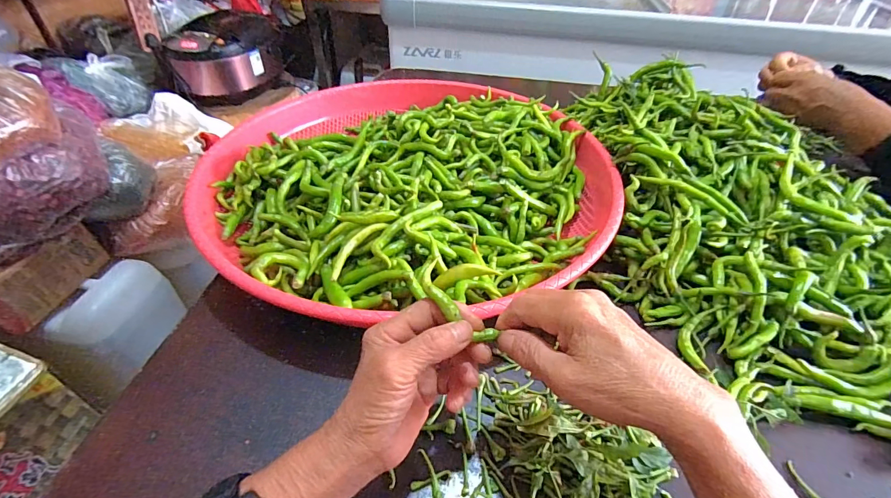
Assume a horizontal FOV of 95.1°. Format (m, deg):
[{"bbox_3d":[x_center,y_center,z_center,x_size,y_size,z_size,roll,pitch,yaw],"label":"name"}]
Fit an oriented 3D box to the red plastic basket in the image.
[{"bbox_3d":[-0.046,-0.104,0.532,0.497,0.062,0.492,-7,44,-10],"label":"red plastic basket"}]

